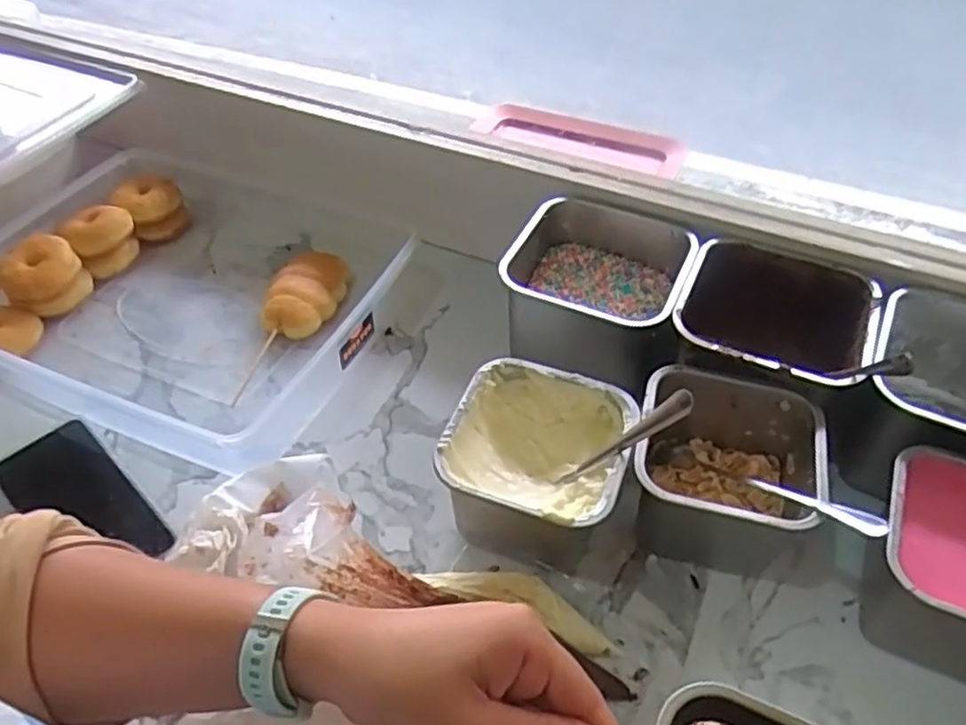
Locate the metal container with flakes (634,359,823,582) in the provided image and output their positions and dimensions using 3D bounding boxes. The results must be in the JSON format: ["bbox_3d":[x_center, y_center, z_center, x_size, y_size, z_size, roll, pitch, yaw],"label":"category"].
[{"bbox_3d":[0.171,0.079,0.504,0.126,0.094,0.117,10,48,9],"label":"metal container with flakes"}]

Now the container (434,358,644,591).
[{"bbox_3d":[0.042,0.079,0.505,0.124,0.094,0.116,16,49,15],"label":"container"}]

